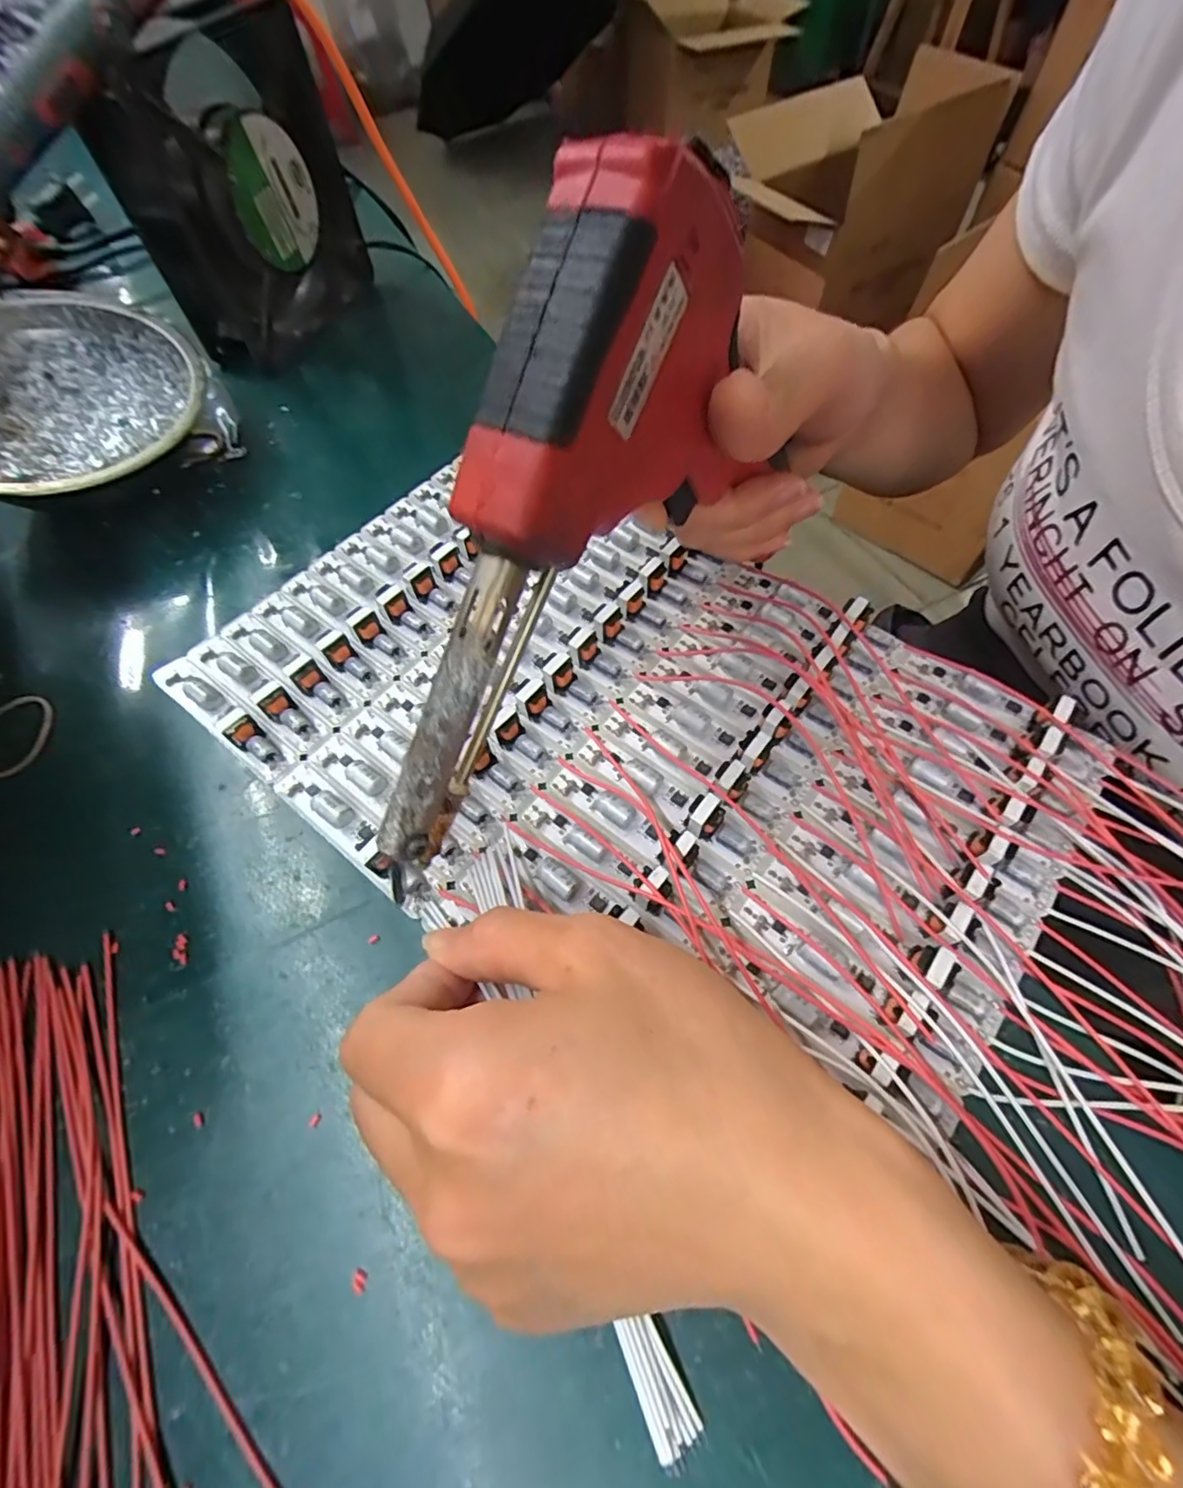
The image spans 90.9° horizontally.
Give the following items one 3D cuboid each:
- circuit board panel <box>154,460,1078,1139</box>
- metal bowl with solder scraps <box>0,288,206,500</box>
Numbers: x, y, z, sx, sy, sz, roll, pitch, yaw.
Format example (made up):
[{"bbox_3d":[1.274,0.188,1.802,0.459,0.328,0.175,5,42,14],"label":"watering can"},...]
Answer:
[{"bbox_3d":[0.002,-0.016,0.215,0.295,0.014,0.168,25,65,16],"label":"circuit board panel"},{"bbox_3d":[-0.255,-0.159,0.281,0.128,0.058,0.139,-1,61,2],"label":"metal bowl with solder scraps"}]

